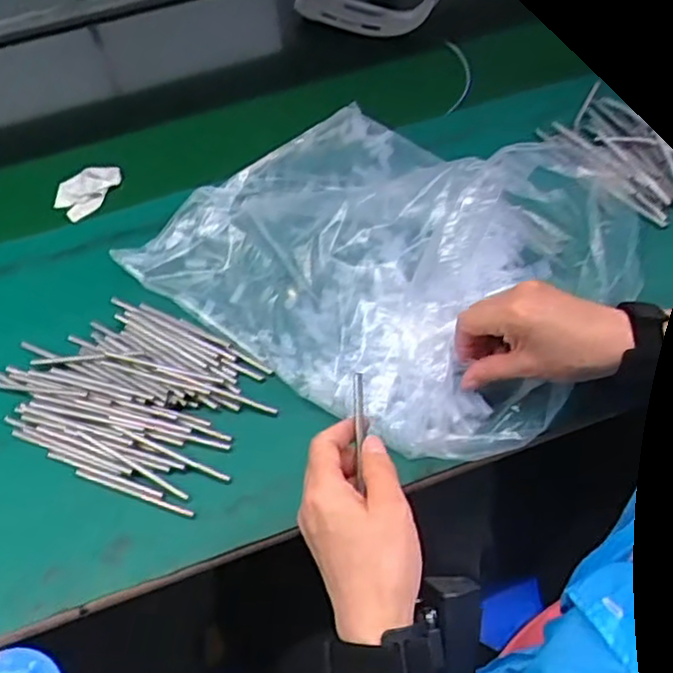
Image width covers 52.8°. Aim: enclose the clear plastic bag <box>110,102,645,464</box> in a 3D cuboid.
[{"bbox_3d":[0.039,-0.092,0.592,0.392,0.130,0.291,35,67,20],"label":"clear plastic bag"}]

